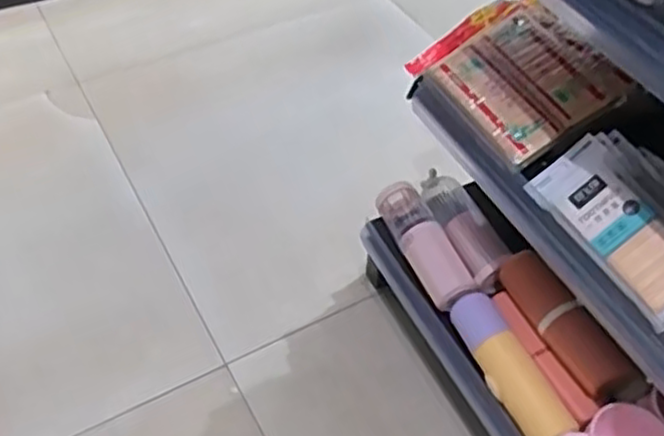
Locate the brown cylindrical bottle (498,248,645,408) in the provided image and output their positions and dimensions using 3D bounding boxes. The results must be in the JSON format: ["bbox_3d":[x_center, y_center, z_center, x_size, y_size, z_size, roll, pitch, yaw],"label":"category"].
[{"bbox_3d":[0.296,0.133,0.897,0.065,0.060,0.224,-27,56,-22],"label":"brown cylindrical bottle"}]

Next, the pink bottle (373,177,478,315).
[{"bbox_3d":[0.137,0.042,1.027,0.078,0.066,0.210,-14,52,-13],"label":"pink bottle"}]

